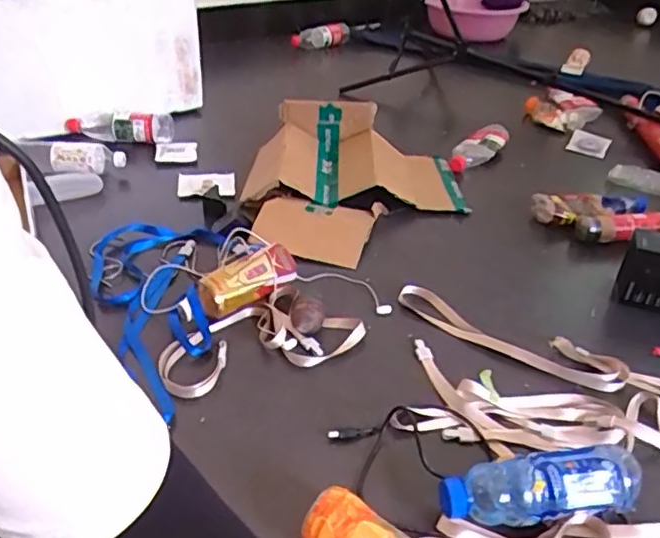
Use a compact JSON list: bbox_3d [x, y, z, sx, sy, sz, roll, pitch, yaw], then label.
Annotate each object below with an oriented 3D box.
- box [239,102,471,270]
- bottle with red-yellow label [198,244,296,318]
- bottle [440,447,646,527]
[{"bbox_3d":[0.050,-0.192,1.238,0.424,0.119,0.488,-2,35,-6],"label":"box"},{"bbox_3d":[-0.123,0.018,0.934,0.153,0.062,0.057,-21,41,-30],"label":"bottle with red-yellow label"},{"bbox_3d":[0.222,0.232,0.659,0.212,0.065,0.058,-2,35,-5],"label":"bottle"}]

